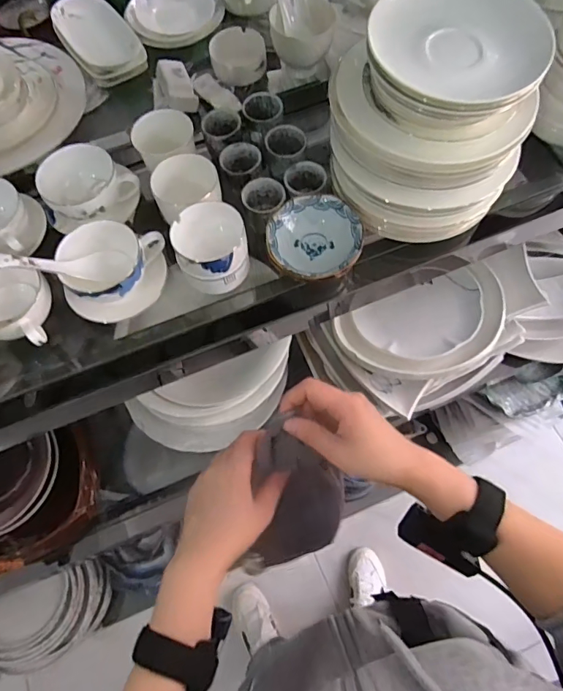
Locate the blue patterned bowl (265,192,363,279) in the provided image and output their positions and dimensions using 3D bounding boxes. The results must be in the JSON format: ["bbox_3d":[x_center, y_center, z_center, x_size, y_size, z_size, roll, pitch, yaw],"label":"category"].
[{"bbox_3d":[0.035,-0.112,0.495,0.097,0.033,0.095,-1,67,2],"label":"blue patterned bowl"}]

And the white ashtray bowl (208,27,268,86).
[{"bbox_3d":[-0.060,-0.398,0.629,0.073,0.028,0.080,-1,67,2],"label":"white ashtray bowl"}]

